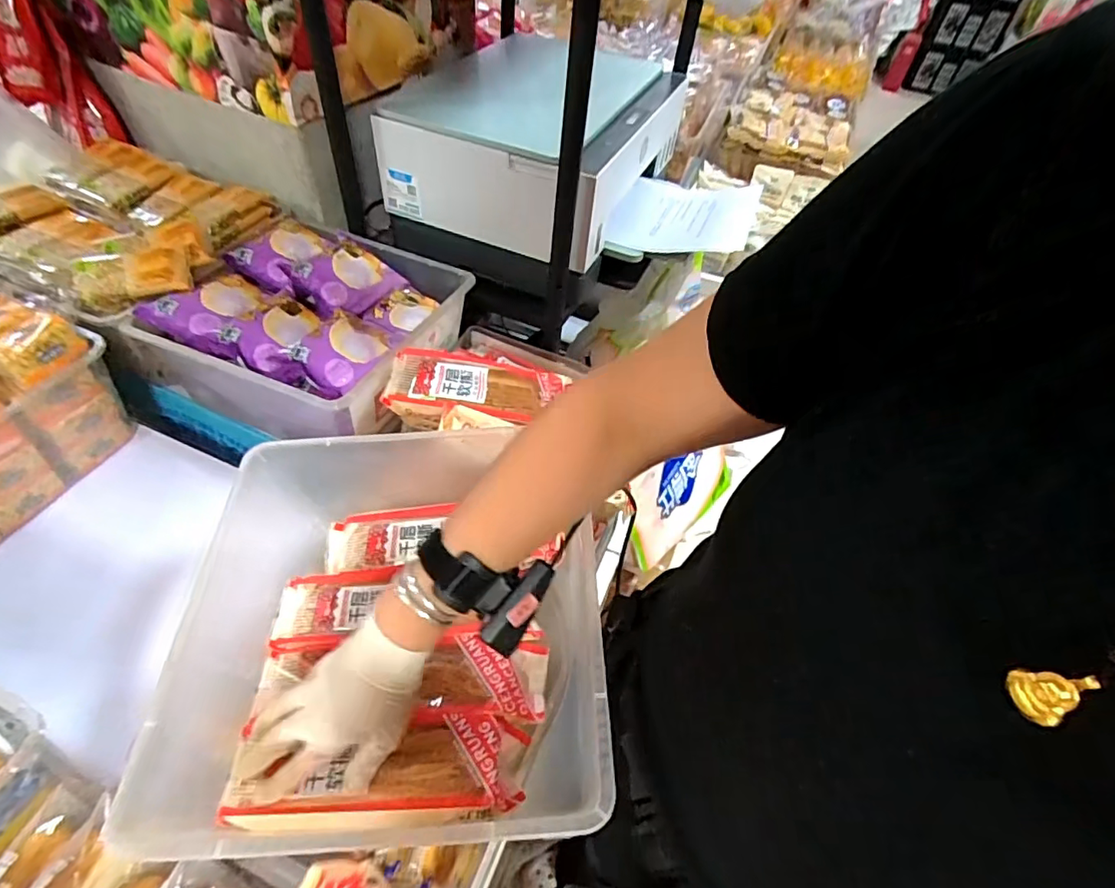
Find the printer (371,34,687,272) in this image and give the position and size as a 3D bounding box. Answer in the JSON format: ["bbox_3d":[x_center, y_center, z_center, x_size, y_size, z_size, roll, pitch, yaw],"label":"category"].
[{"bbox_3d":[-0.029,-0.473,0.838,0.337,0.140,0.443,19,51,10],"label":"printer"}]

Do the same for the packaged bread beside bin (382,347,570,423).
[{"bbox_3d":[-0.095,-0.059,0.601,0.179,0.045,0.065,11,77,6],"label":"packaged bread beside bin"}]

